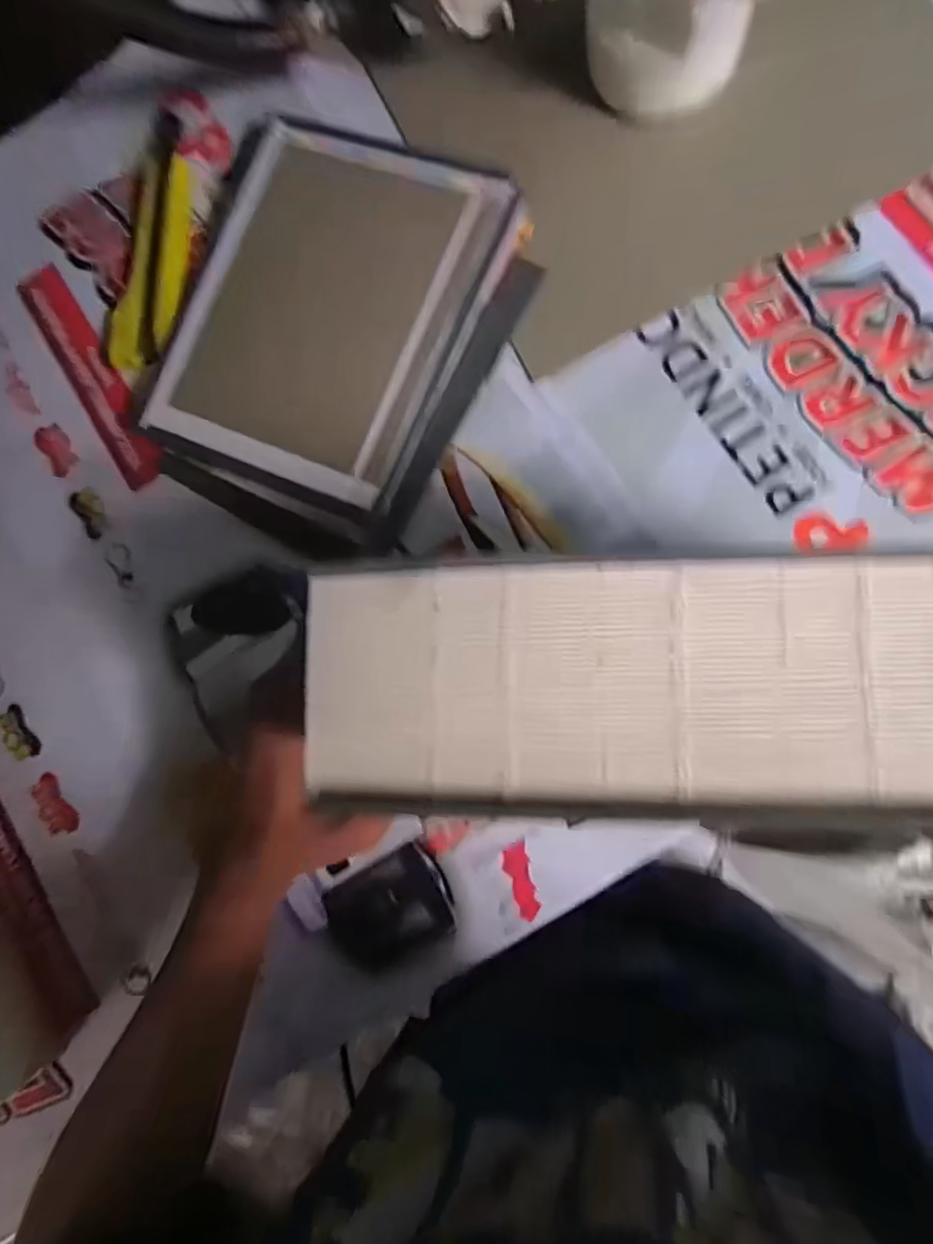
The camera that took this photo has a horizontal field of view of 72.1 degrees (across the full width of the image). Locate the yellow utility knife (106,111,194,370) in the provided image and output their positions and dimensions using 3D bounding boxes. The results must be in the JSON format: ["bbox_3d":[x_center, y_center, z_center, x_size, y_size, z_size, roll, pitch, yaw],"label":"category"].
[{"bbox_3d":[-0.191,-0.239,0.402,0.046,0.012,0.161,10,87,8],"label":"yellow utility knife"}]

